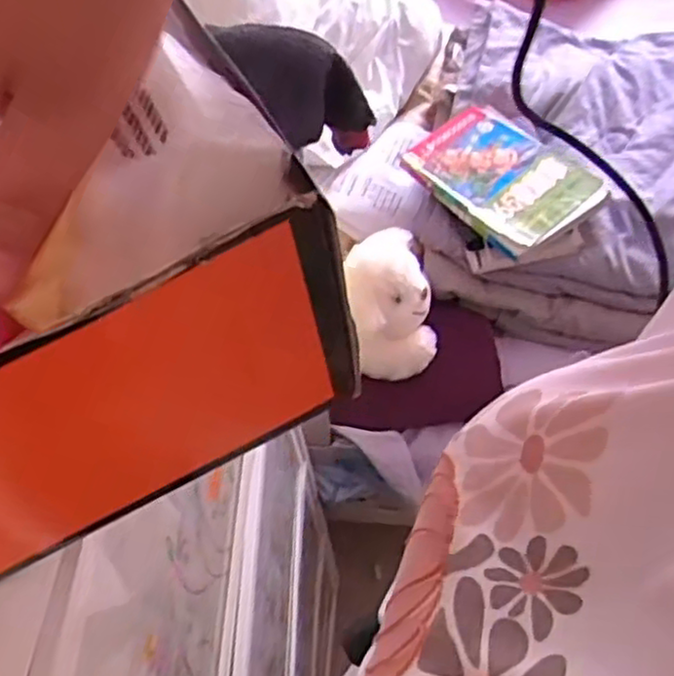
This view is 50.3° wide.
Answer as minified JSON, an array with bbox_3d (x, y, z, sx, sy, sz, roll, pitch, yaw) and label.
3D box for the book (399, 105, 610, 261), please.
[{"bbox_3d":[0.218,-0.222,0.973,0.166,0.031,0.239,-32,60,-16],"label":"book"}]

